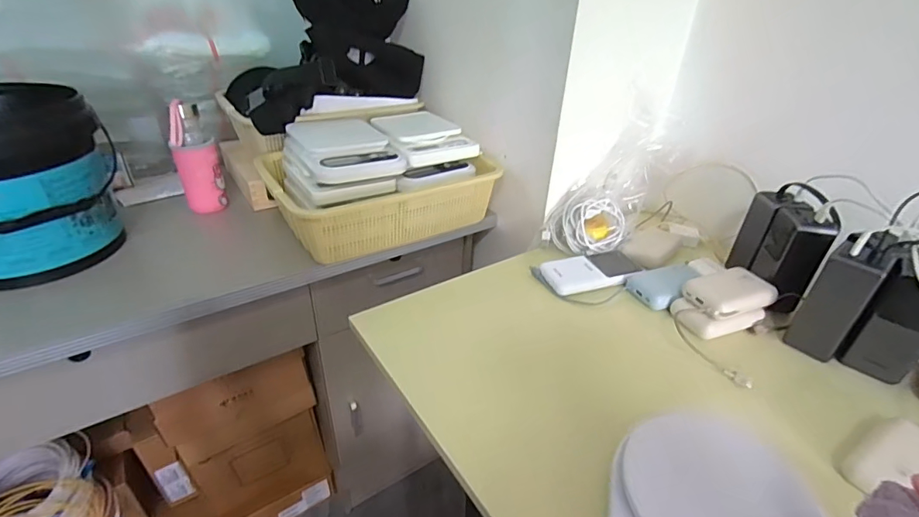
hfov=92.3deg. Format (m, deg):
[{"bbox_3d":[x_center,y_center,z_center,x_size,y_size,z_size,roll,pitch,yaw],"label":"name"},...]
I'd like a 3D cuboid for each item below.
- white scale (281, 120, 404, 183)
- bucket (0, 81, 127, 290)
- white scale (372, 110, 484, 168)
[{"bbox_3d":[-0.192,-0.178,0.712,0.150,0.043,0.170,-18,38,-28],"label":"white scale"},{"bbox_3d":[-0.594,-0.097,0.585,0.194,0.208,0.223,27,40,32],"label":"bucket"},{"bbox_3d":[-0.065,-0.215,0.777,0.142,0.038,0.166,-14,37,-24],"label":"white scale"}]

